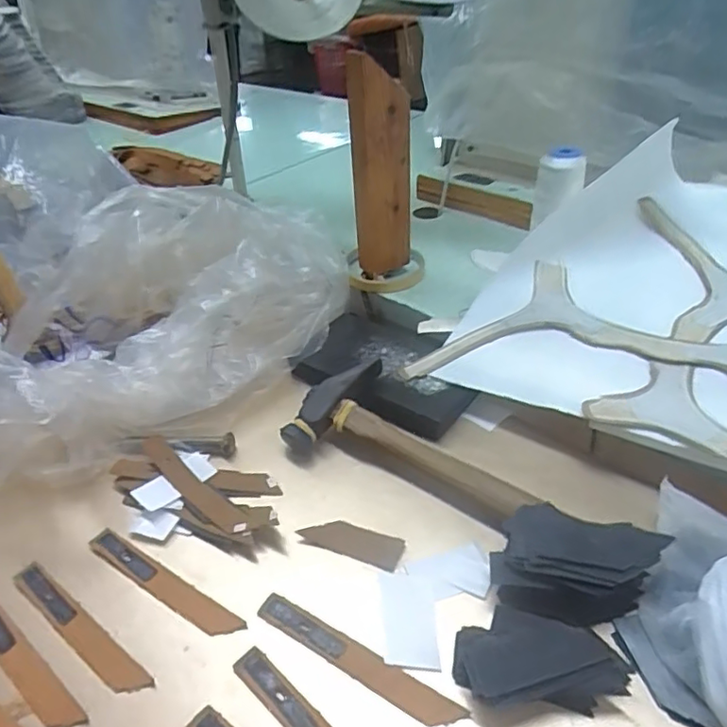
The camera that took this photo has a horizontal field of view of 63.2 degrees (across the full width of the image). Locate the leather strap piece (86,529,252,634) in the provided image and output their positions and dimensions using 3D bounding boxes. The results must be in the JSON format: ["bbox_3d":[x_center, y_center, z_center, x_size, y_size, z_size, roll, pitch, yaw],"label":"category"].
[{"bbox_3d":[-0.127,0.136,0.370,0.127,0.004,0.016,19,44,28],"label":"leather strap piece"}]

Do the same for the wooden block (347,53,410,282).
[{"bbox_3d":[0.017,-0.168,0.531,0.053,0.200,0.025,-15,47,-10],"label":"wooden block"}]

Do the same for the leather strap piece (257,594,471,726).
[{"bbox_3d":[-0.006,0.161,0.324,0.125,0.004,0.016,19,44,28],"label":"leather strap piece"}]

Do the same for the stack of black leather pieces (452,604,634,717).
[{"bbox_3d":[0.091,0.152,0.303,0.084,0.029,0.041,-3,38,3],"label":"stack of black leather pieces"}]

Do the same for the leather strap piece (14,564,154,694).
[{"bbox_3d":[-0.170,0.157,0.351,0.122,0.004,0.016,24,49,29],"label":"leather strap piece"}]

